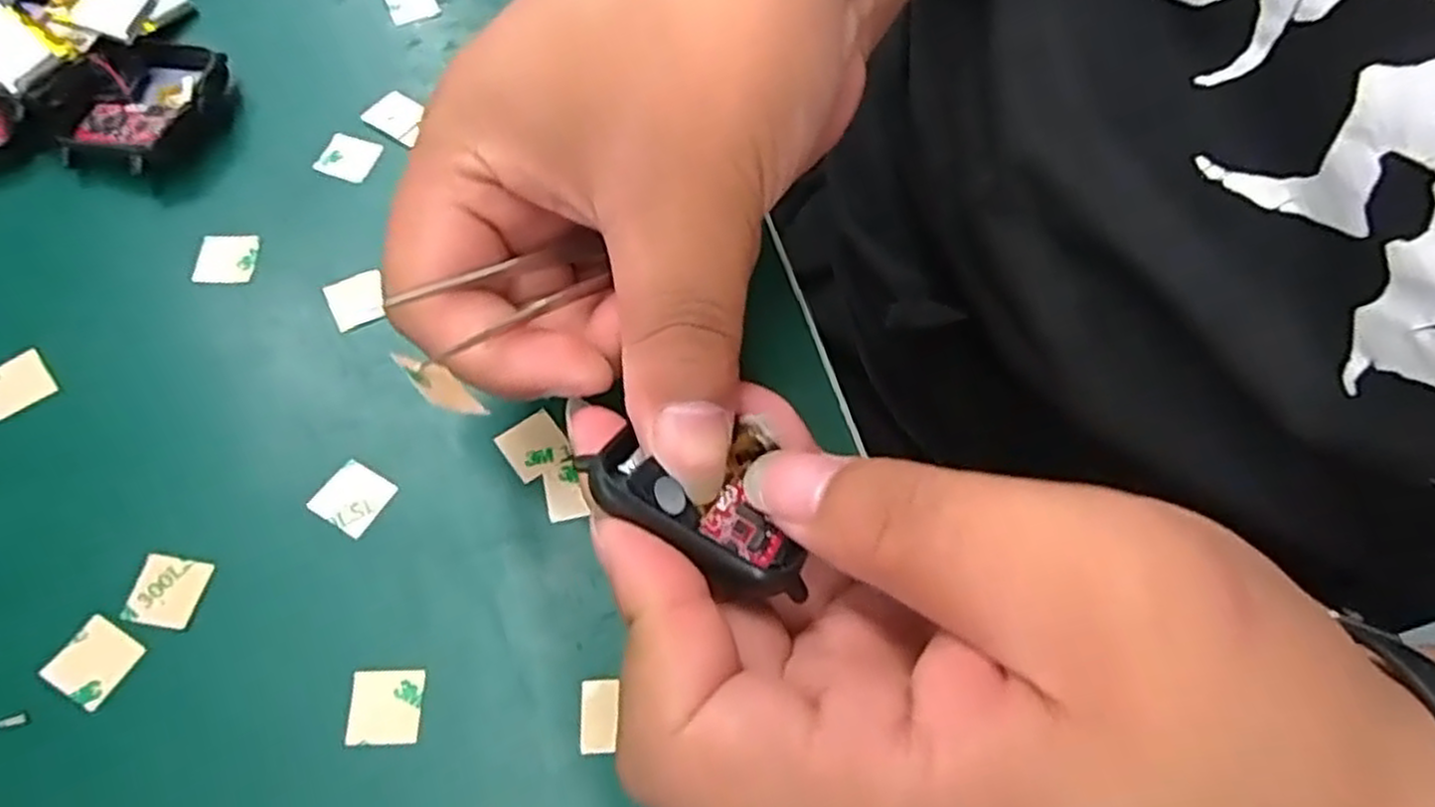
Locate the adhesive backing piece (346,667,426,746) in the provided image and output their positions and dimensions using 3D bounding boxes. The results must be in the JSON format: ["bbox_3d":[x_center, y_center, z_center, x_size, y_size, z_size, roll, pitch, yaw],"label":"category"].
[{"bbox_3d":[-0.073,0.067,0.173,0.015,0.004,0.015,-2,66,-4],"label":"adhesive backing piece"}]

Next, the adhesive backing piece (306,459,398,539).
[{"bbox_3d":[-0.089,0.023,0.192,0.015,0.004,0.015,32,67,7],"label":"adhesive backing piece"}]

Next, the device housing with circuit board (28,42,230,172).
[{"bbox_3d":[-0.166,-0.087,0.229,0.037,0.015,0.049,34,68,12],"label":"device housing with circuit board"}]

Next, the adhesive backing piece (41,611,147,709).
[{"bbox_3d":[-0.138,0.057,0.173,0.016,0.004,0.015,29,65,10],"label":"adhesive backing piece"}]

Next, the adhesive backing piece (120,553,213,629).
[{"bbox_3d":[-0.127,0.043,0.181,0.015,0.004,0.015,9,65,-1],"label":"adhesive backing piece"}]

